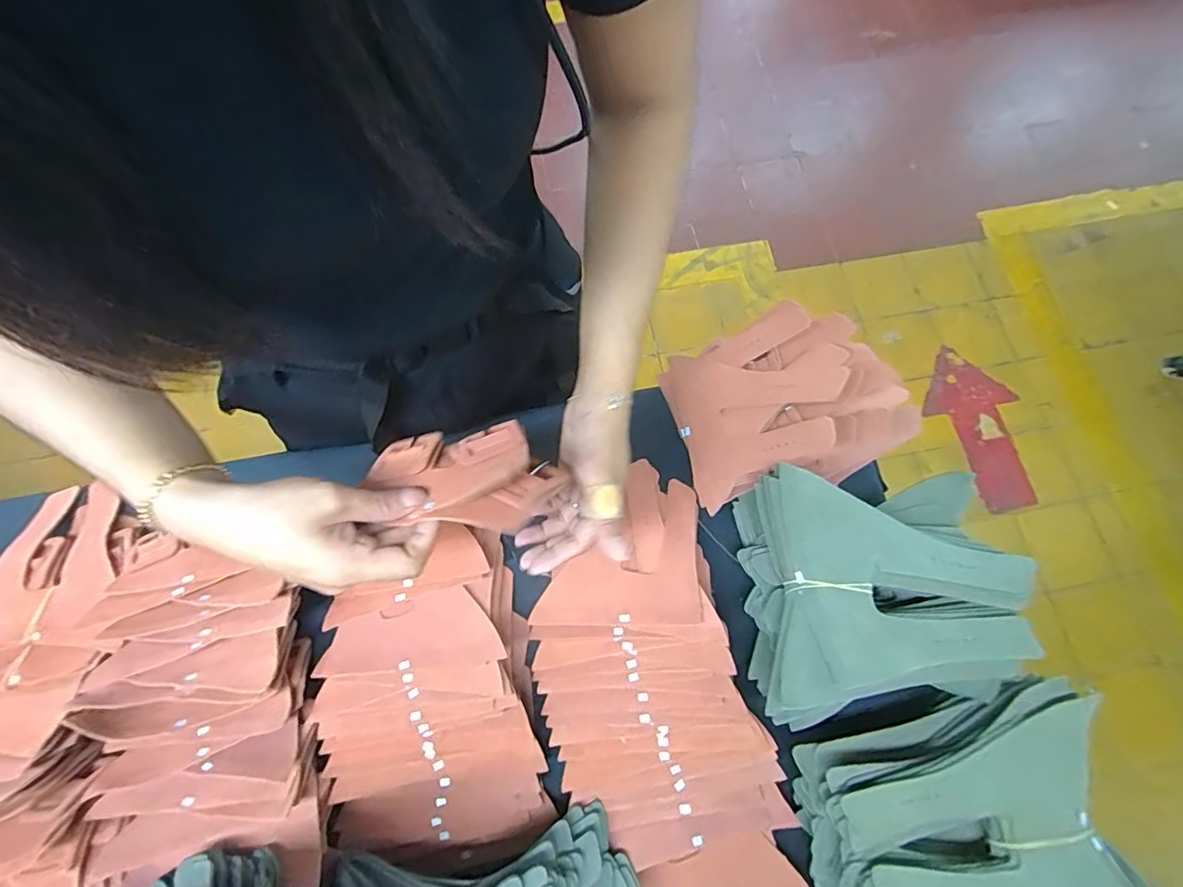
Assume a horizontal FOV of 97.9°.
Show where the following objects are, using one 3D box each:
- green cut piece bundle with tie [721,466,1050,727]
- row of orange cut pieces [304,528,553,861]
[{"bbox_3d":[0.232,0.124,0.430,0.192,0.098,0.188,1,73,-1],"label":"green cut piece bundle with tie"},{"bbox_3d":[-0.147,0.219,0.448,0.181,0.052,0.224,-17,74,-7],"label":"row of orange cut pieces"}]

